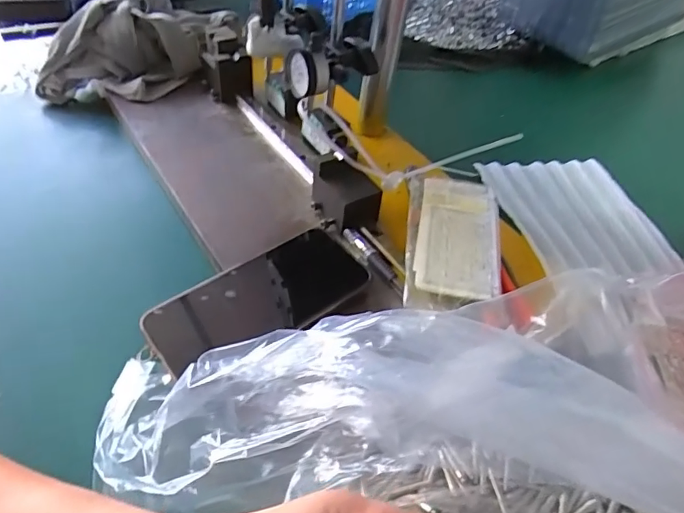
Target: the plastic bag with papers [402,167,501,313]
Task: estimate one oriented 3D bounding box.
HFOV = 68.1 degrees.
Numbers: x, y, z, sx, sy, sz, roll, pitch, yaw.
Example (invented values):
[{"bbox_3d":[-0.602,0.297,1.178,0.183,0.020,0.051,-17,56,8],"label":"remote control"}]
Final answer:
[{"bbox_3d":[0.090,-0.018,0.411,0.074,0.008,0.155,7,46,1],"label":"plastic bag with papers"}]

